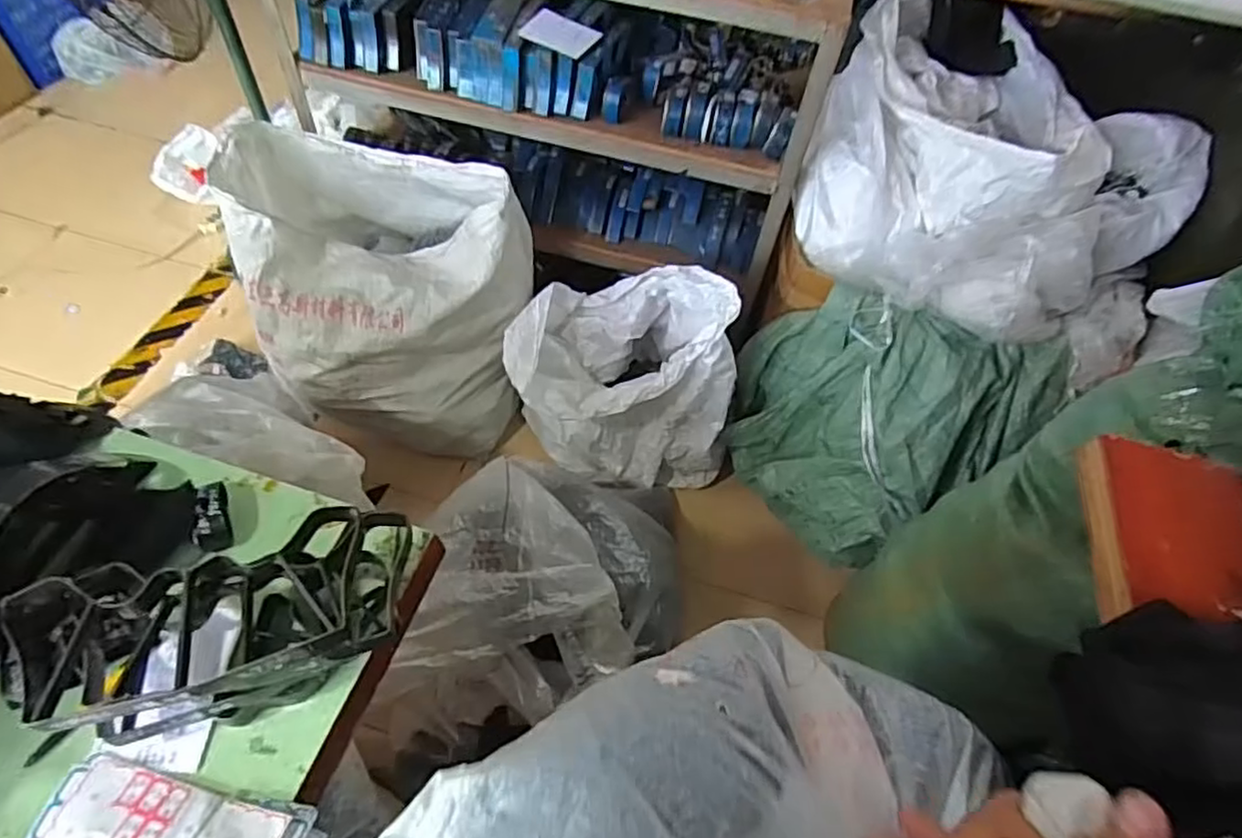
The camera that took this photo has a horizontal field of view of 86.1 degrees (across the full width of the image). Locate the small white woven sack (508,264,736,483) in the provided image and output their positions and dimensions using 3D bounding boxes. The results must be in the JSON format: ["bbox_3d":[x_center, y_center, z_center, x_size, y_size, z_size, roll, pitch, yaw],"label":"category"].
[{"bbox_3d":[0.001,-0.118,1.477,0.489,0.574,0.319,-3,55,-7],"label":"small white woven sack"}]

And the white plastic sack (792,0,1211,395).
[{"bbox_3d":[0.690,-0.455,1.250,0.657,0.325,0.557,23,56,11],"label":"white plastic sack"}]

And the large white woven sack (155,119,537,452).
[{"bbox_3d":[-0.523,-0.275,1.517,0.610,0.521,0.421,9,55,1],"label":"large white woven sack"}]

